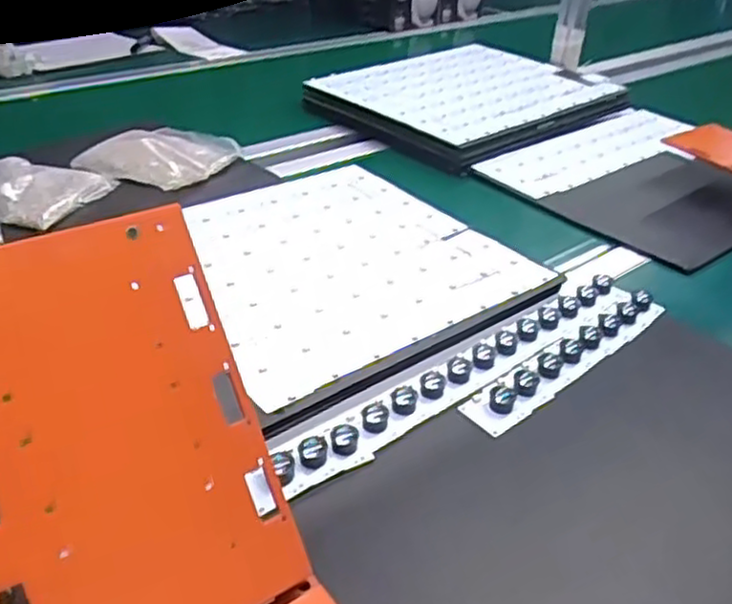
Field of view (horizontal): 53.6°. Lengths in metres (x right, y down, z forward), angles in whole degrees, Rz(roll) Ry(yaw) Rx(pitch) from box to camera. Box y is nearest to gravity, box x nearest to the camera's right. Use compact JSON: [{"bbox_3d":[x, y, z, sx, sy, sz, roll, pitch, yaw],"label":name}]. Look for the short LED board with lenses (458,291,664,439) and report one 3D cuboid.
[{"bbox_3d":[0.196,0.048,0.679,0.270,0.016,0.044,-23,43,-34],"label":"short LED board with lenses"}]

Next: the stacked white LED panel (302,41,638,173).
[{"bbox_3d":[0.175,-0.364,1.263,0.514,0.037,0.379,-26,45,-37],"label":"stacked white LED panel"}]

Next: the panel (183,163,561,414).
[{"bbox_3d":[-0.040,-0.052,0.798,0.349,0.013,0.348,-20,42,-32],"label":"panel"}]

